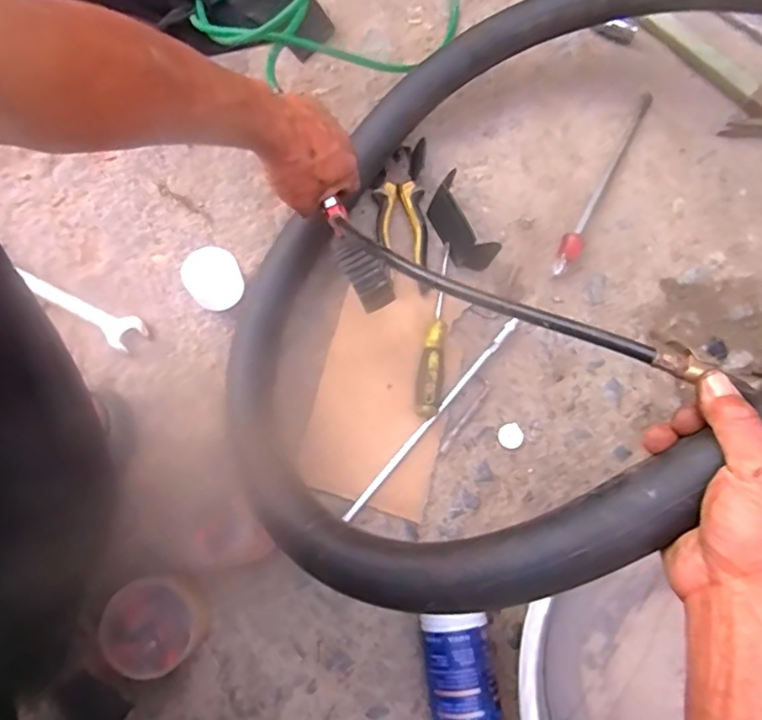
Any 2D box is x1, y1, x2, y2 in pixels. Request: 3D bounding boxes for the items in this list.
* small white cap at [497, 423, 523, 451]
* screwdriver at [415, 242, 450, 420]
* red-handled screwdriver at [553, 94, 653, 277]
[{"bbox_3d":[0.138,0.081,0.640,0.027,0.004,0.026,0,78,-2],"label":"small white cap"},{"bbox_3d":[0.058,-0.036,0.646,0.026,0.026,0.195,7,77,0],"label":"screwdriver"},{"bbox_3d":[0.265,-0.214,0.713,0.025,0.021,0.272,27,78,4],"label":"red-handled screwdriver"}]

